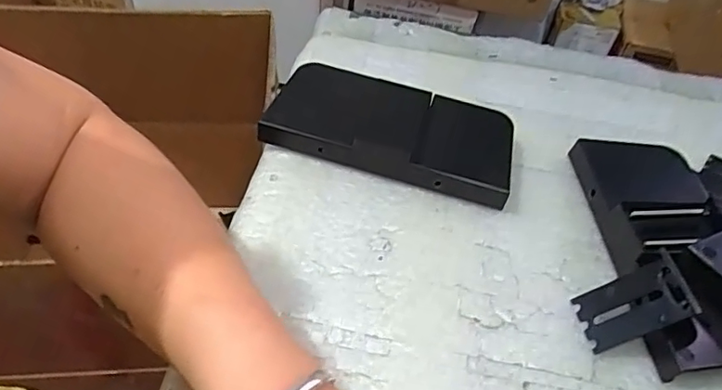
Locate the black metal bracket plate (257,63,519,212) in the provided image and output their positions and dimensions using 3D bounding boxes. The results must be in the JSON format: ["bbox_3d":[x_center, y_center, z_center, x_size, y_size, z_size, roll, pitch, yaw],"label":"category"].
[{"bbox_3d":[0.022,-0.045,0.387,0.163,0.025,0.073,16,50,8],"label":"black metal bracket plate"}]

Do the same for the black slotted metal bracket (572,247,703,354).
[{"bbox_3d":[0.144,0.058,0.298,0.055,0.005,0.035,-34,46,25],"label":"black slotted metal bracket"}]

